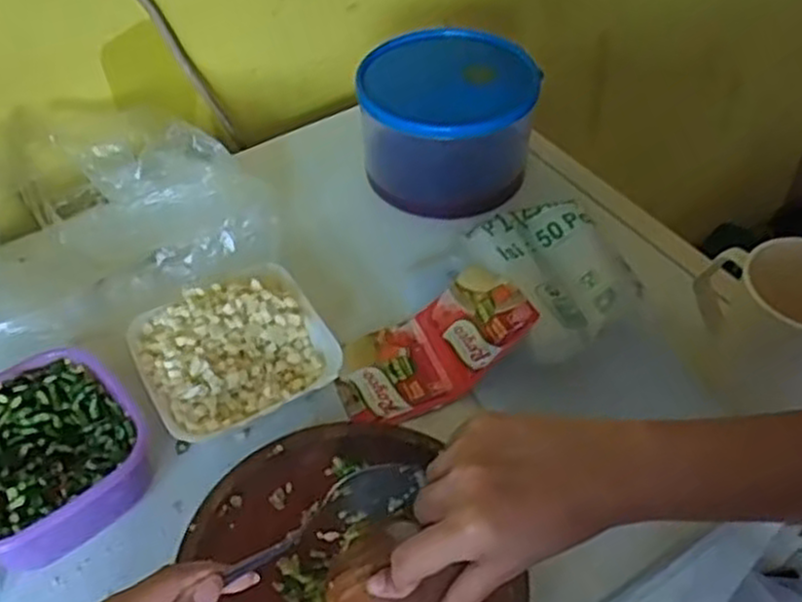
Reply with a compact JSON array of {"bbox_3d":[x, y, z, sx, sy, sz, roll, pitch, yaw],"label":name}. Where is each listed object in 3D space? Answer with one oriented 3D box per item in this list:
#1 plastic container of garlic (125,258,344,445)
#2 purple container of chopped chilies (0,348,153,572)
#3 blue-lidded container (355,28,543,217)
[{"bbox_3d":[-0.114,0.036,0.540,0.122,0.047,0.112,-27,51,-18],"label":"plastic container of garlic"},{"bbox_3d":[-0.219,0.099,0.482,0.114,0.059,0.113,-34,54,-23],"label":"purple container of chopped chilies"},{"bbox_3d":[0.040,-0.152,0.665,0.140,0.105,0.112,6,49,11],"label":"blue-lidded container"}]

